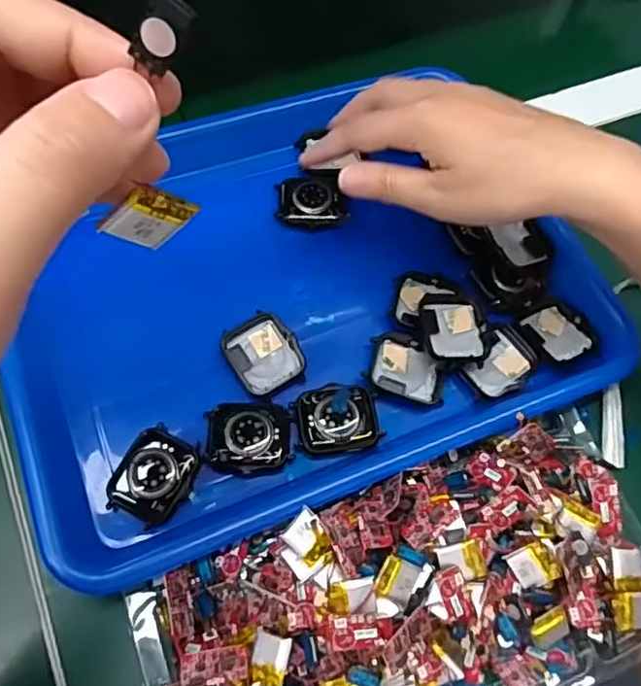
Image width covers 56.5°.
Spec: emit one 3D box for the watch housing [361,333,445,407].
[{"bbox_3d":[0.048,0.014,0.333,0.043,0.008,0.035,16,65,4],"label":"watch housing"}]

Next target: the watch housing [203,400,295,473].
[{"bbox_3d":[-0.037,0.048,0.313,0.042,0.013,0.039,-1,65,-4],"label":"watch housing"}]

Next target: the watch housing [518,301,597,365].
[{"bbox_3d":[0.138,-0.005,0.348,0.035,0.012,0.037,-25,69,-14],"label":"watch housing"}]

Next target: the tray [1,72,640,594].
[{"bbox_3d":[-0.017,-0.049,0.357,0.319,0.041,0.275,-19,68,-12],"label":"tray"}]

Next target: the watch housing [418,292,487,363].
[{"bbox_3d":[0.075,-0.008,0.337,0.036,0.015,0.041,-1,65,-4],"label":"watch housing"}]

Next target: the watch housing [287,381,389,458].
[{"bbox_3d":[0.009,0.039,0.317,0.045,0.009,0.036,-8,66,-7],"label":"watch housing"}]

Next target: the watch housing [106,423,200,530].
[{"bbox_3d":[-0.083,0.068,0.302,0.034,0.015,0.044,25,66,8],"label":"watch housing"}]

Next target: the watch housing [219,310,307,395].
[{"bbox_3d":[-0.031,0.006,0.332,0.037,0.010,0.042,-28,70,-15],"label":"watch housing"}]

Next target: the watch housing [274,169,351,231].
[{"bbox_3d":[-0.005,-0.090,0.373,0.043,0.011,0.037,3,65,-2],"label":"watch housing"}]

